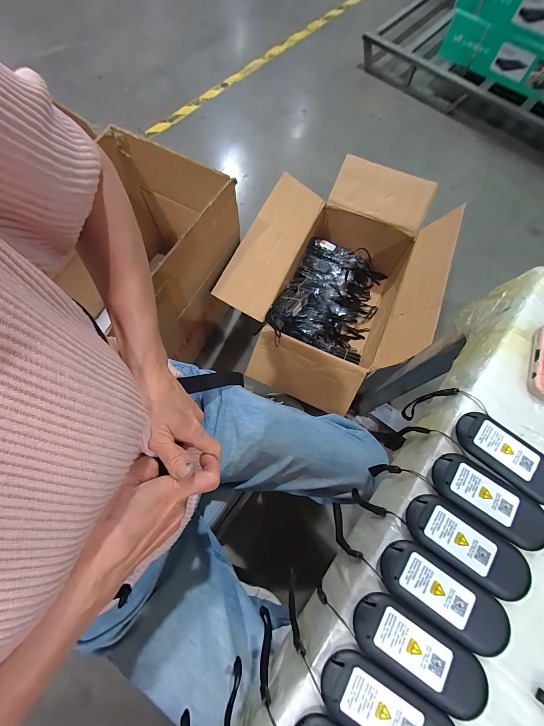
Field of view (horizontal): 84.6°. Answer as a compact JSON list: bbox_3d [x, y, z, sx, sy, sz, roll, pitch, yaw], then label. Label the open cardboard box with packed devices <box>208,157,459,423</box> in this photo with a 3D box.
[{"bbox_3d":[0.162,-0.232,0.879,0.512,0.322,0.676,24,72,7],"label":"open cardboard box with packed devices"}]

